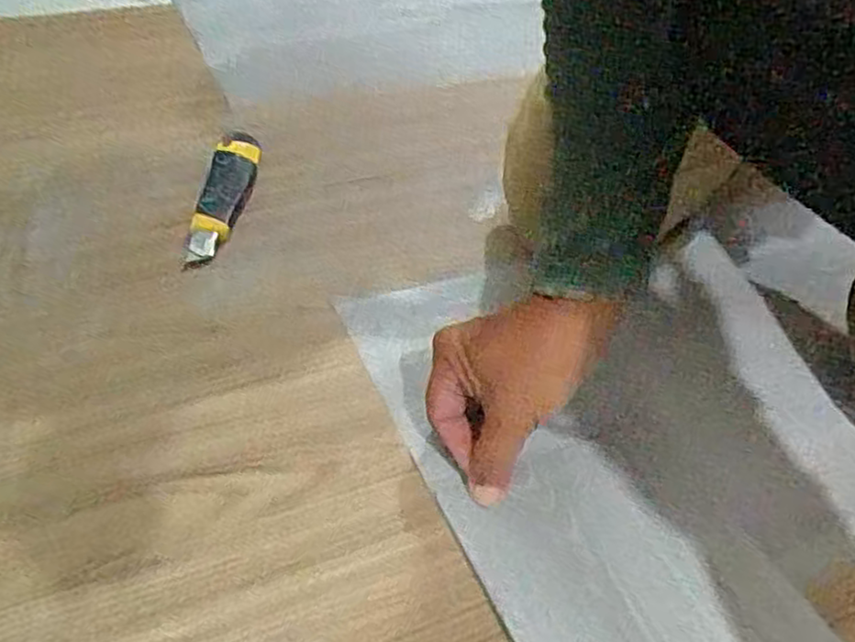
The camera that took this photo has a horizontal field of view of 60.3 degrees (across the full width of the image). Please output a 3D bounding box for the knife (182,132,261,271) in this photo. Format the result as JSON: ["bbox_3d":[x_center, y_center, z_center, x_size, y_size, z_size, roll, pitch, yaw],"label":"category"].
[{"bbox_3d":[-0.169,-0.103,0.611,0.034,0.033,0.181,3,43,-1],"label":"knife"}]

